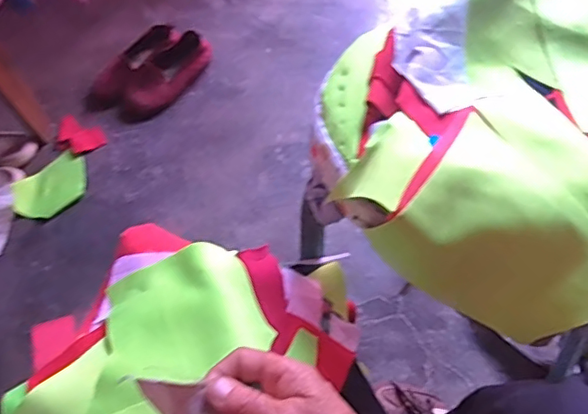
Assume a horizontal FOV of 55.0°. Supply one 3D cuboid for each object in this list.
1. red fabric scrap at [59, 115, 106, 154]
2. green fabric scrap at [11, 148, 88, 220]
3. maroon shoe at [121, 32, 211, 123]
[{"bbox_3d":[-0.387,-0.128,1.017,0.089,0.014,0.061,21,62,17],"label":"red fabric scrap"},{"bbox_3d":[-0.409,-0.037,0.960,0.095,0.022,0.138,33,66,22],"label":"green fabric scrap"},{"bbox_3d":[-0.243,-0.243,1.052,0.074,0.056,0.205,34,66,23],"label":"maroon shoe"}]

